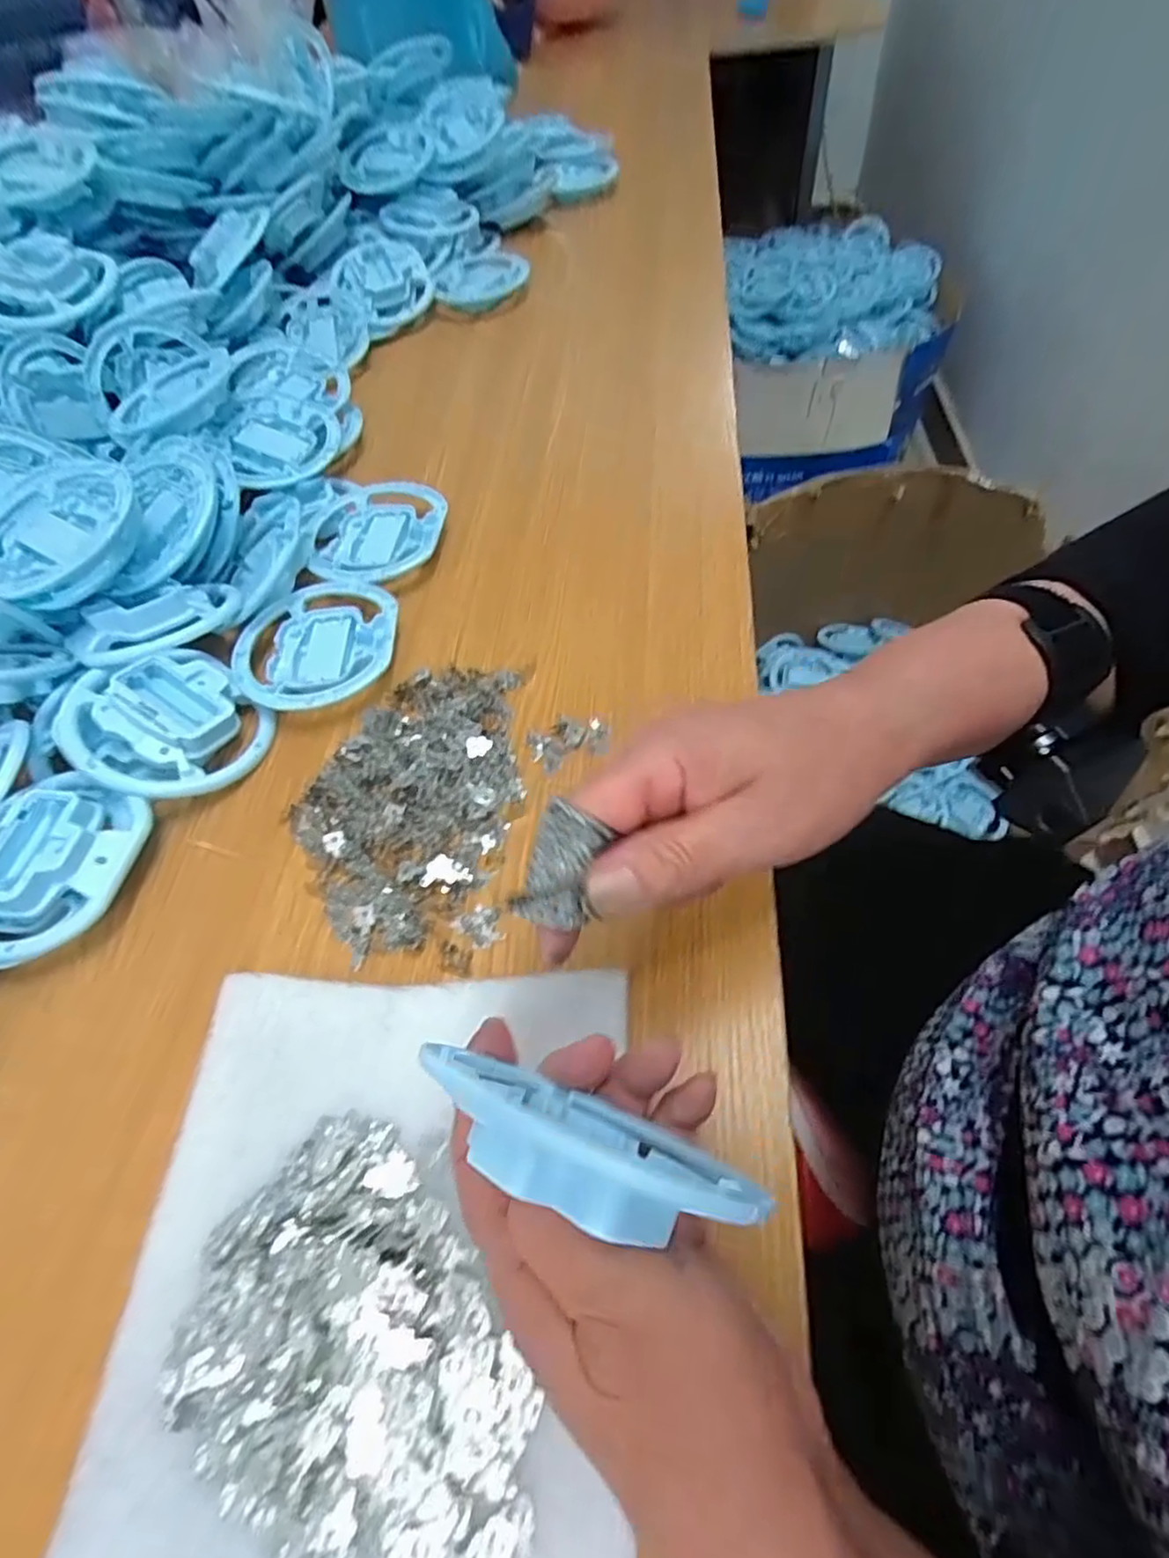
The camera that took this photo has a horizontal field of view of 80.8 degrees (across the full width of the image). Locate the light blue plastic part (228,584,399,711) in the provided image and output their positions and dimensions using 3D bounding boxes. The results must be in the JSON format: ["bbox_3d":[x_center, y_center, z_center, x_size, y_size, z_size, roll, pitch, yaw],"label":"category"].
[{"bbox_3d":[-0.168,-0.083,0.431,0.099,0.012,0.103,-2,58,3],"label":"light blue plastic part"}]

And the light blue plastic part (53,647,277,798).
[{"bbox_3d":[-0.237,-0.033,0.388,0.096,0.032,0.093,37,61,12],"label":"light blue plastic part"}]

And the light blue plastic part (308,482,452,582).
[{"bbox_3d":[-0.149,-0.173,0.487,0.092,0.016,0.101,-2,58,3],"label":"light blue plastic part"}]

